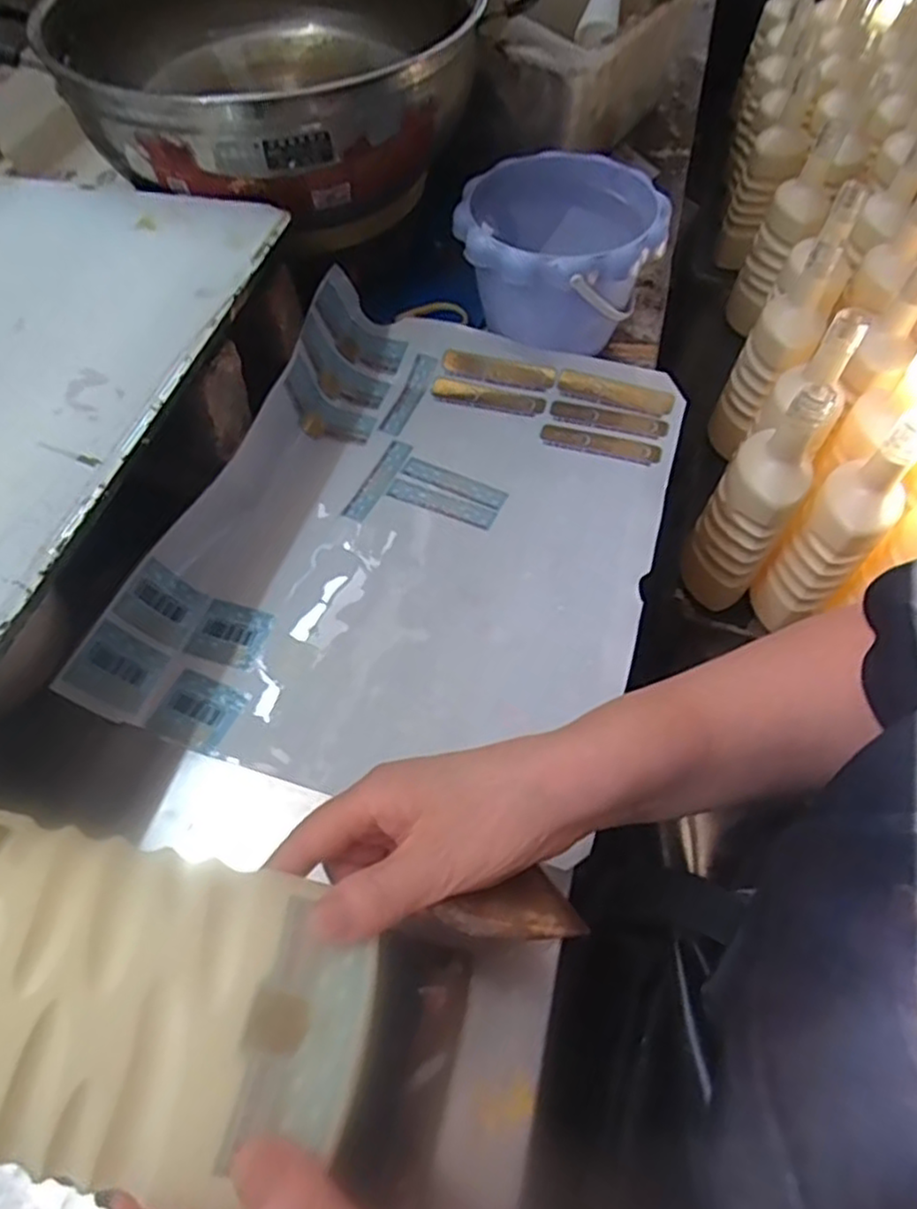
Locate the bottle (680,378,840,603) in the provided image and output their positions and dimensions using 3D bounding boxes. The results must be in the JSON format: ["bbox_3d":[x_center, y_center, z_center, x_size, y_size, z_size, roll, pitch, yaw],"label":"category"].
[{"bbox_3d":[0.285,-0.096,0.690,0.075,0.254,0.071,25,60,13],"label":"bottle"}]

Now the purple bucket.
[{"bbox_3d":[0.082,-0.273,0.583,0.153,0.123,0.167,16,59,8],"label":"purple bucket"}]

